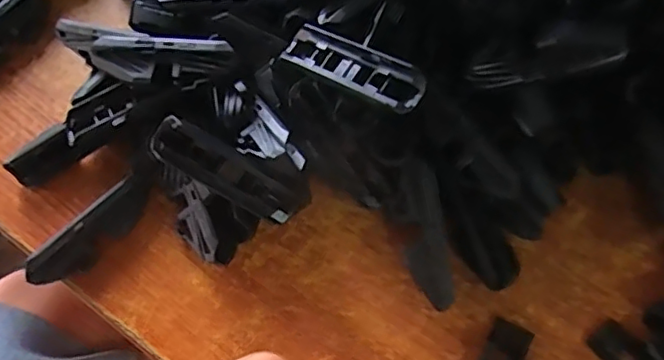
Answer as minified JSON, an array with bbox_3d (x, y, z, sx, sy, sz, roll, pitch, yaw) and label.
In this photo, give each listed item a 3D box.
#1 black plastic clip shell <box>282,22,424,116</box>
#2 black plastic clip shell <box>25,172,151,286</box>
[{"bbox_3d":[0.008,-0.051,0.263,0.074,0.009,0.021,30,71,31],"label":"black plastic clip shell"},{"bbox_3d":[-0.120,0.026,0.296,0.015,0.020,0.069,40,74,15],"label":"black plastic clip shell"}]

